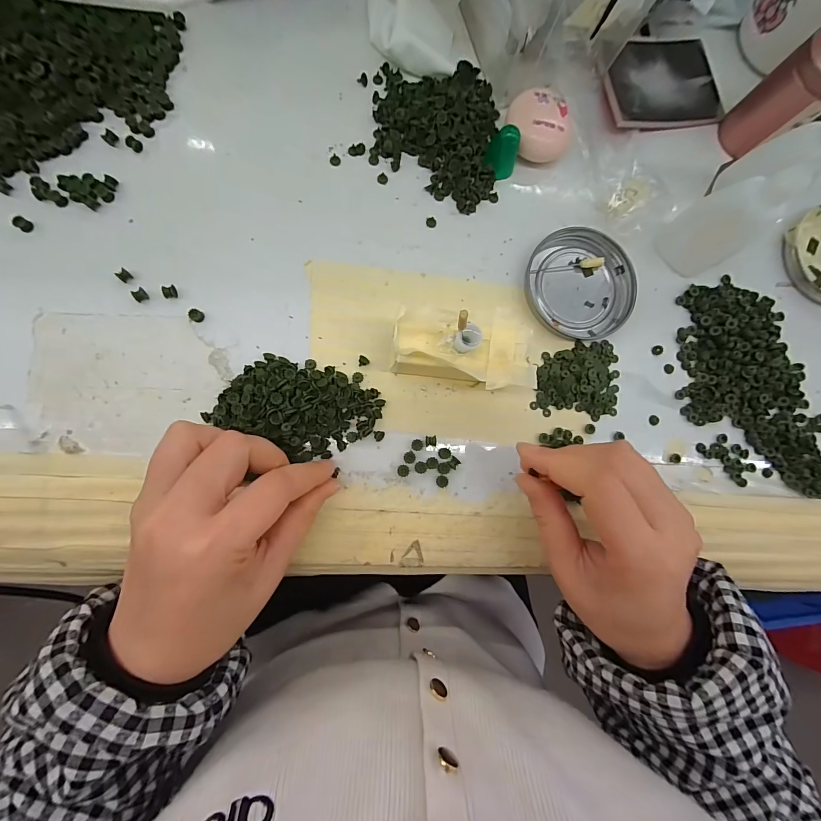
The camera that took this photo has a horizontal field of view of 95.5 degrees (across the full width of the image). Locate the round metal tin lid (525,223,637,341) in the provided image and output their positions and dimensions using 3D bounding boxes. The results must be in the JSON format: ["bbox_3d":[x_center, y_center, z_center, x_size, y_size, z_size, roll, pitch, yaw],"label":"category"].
[{"bbox_3d":[0.121,-0.090,0.265,0.072,0.007,0.080,-40,91,-8],"label":"round metal tin lid"}]

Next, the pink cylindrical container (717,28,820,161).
[{"bbox_3d":[0.271,-0.224,0.265,0.047,0.061,0.044,-42,91,-8],"label":"pink cylindrical container"}]

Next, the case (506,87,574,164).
[{"bbox_3d":[0.089,-0.199,0.261,0.036,0.020,0.046,-22,88,-8],"label":"case"}]

